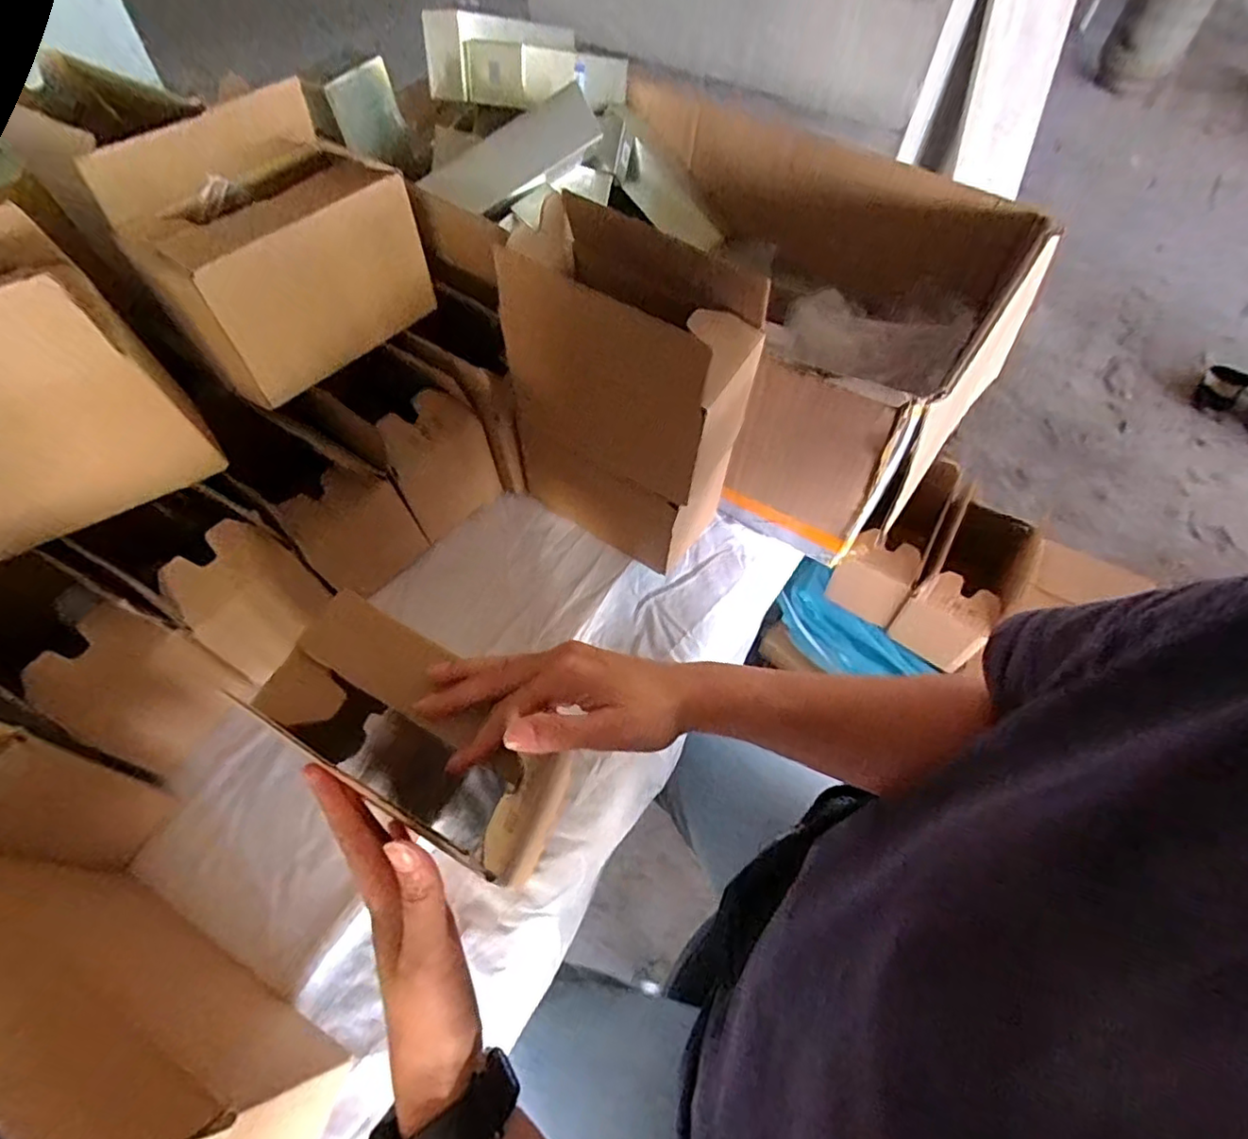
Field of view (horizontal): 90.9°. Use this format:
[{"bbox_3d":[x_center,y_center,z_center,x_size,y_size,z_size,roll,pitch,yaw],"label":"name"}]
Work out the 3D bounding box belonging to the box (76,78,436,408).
[{"bbox_3d":[-0.261,-0.243,0.468,0.107,0.143,0.187,39,63,21],"label":"box"}]

